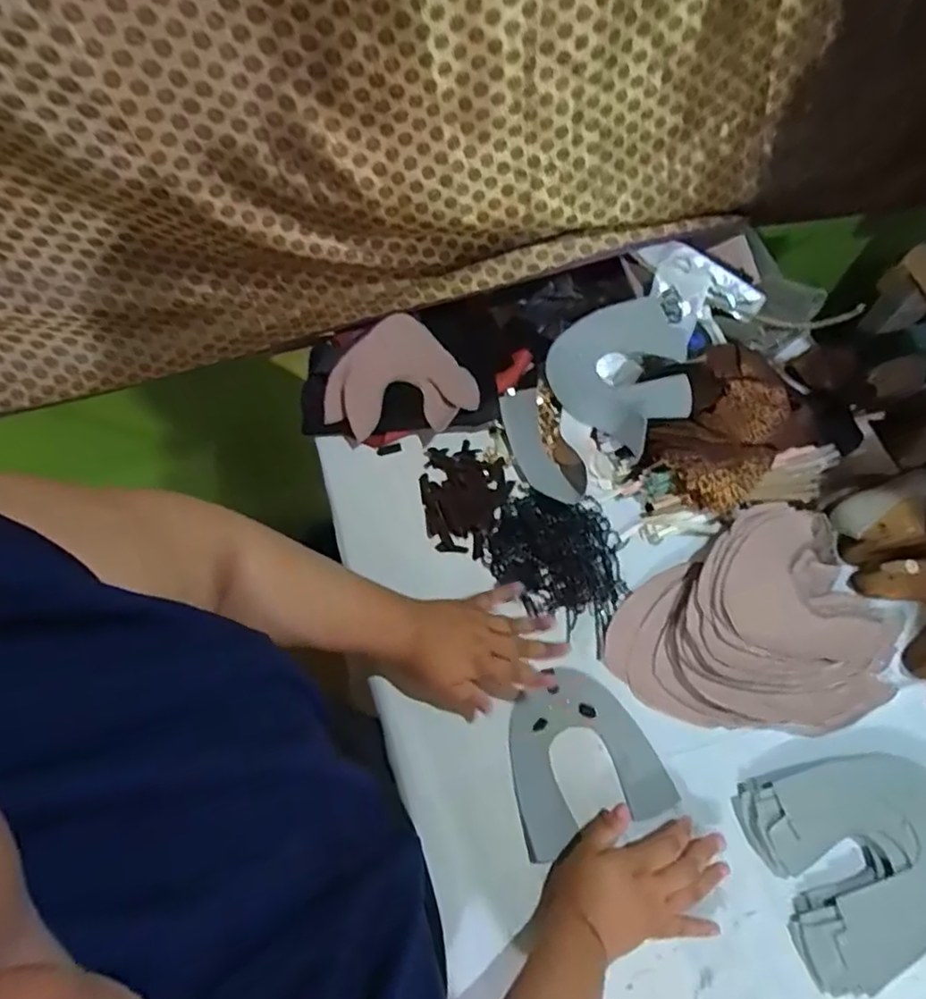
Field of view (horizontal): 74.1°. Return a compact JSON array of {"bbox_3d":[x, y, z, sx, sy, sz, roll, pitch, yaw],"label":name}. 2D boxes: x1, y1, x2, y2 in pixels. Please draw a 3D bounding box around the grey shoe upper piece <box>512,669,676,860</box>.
[{"bbox_3d":[0.117,0.261,0.633,0.152,0.009,0.154,-18,70,-7],"label":"grey shoe upper piece"}]

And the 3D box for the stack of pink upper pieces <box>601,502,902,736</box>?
[{"bbox_3d":[0.325,0.147,0.661,0.297,0.045,0.230,-31,69,-12],"label":"stack of pink upper pieces"}]

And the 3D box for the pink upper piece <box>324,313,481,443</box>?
[{"bbox_3d":[-0.085,-0.138,0.783,0.176,0.045,0.164,-1,66,1],"label":"pink upper piece"}]

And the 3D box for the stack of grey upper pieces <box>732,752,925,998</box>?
[{"bbox_3d":[0.387,0.338,0.581,0.194,0.026,0.179,-18,67,-6],"label":"stack of grey upper pieces"}]

